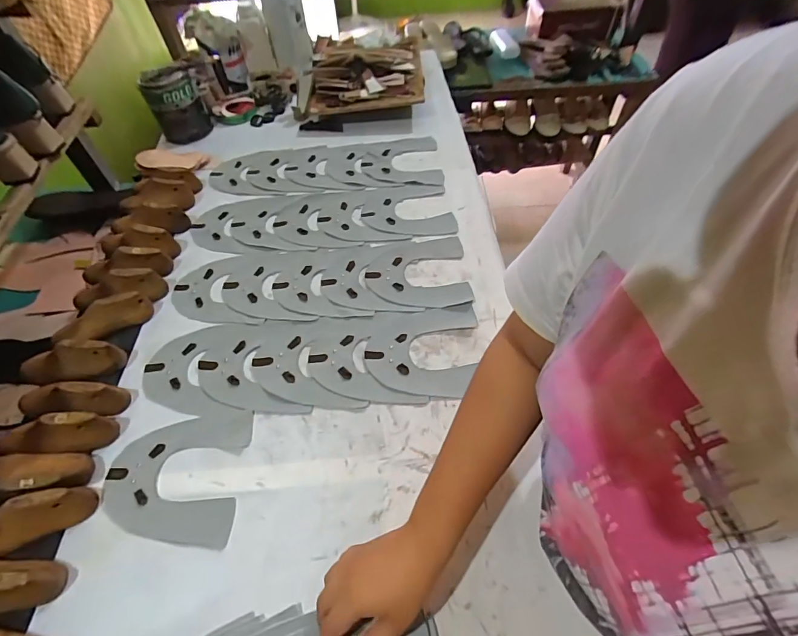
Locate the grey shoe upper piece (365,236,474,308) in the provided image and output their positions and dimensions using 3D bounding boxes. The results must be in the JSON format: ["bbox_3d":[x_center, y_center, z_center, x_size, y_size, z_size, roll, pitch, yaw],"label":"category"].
[{"bbox_3d":[0.030,-0.074,0.664,0.160,0.004,0.147,-5,55,-1],"label":"grey shoe upper piece"}]

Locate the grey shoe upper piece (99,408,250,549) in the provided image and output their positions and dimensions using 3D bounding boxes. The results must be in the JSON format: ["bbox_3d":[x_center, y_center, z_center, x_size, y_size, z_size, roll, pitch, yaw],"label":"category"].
[{"bbox_3d":[-0.269,0.186,0.493,0.158,0.004,0.155,-2,55,2],"label":"grey shoe upper piece"}]

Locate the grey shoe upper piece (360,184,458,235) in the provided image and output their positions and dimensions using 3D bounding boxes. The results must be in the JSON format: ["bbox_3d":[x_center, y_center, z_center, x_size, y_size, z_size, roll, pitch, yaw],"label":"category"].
[{"bbox_3d":[0.019,-0.202,0.757,0.170,0.005,0.133,1,55,4],"label":"grey shoe upper piece"}]

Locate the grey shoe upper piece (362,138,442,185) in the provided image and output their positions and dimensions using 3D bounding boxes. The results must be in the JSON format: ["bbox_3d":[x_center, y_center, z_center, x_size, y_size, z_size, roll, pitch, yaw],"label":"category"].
[{"bbox_3d":[0.004,-0.319,0.838,0.157,0.010,0.165,-5,55,-1],"label":"grey shoe upper piece"}]

